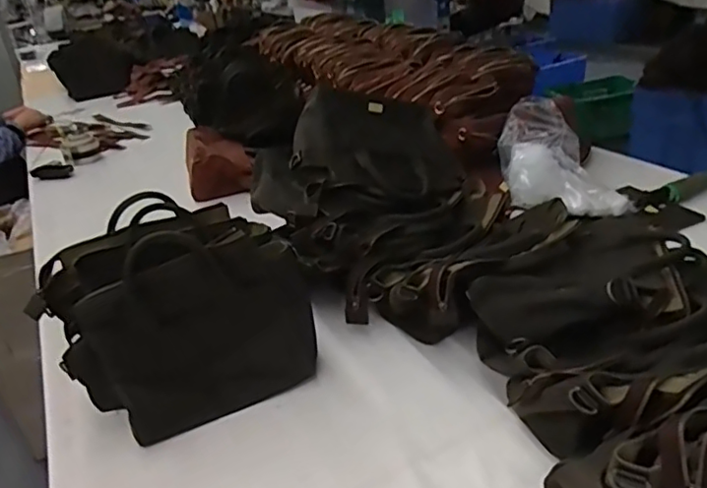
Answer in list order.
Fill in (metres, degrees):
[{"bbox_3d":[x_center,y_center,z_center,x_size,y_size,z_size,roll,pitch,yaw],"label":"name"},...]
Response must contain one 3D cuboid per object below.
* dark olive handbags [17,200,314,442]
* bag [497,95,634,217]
[{"bbox_3d":[-0.227,0.089,0.770,0.303,0.189,0.229,-20,31,-23],"label":"dark olive handbags"},{"bbox_3d":[0.403,-0.169,1.139,0.227,0.136,0.270,-1,29,10],"label":"bag"}]

